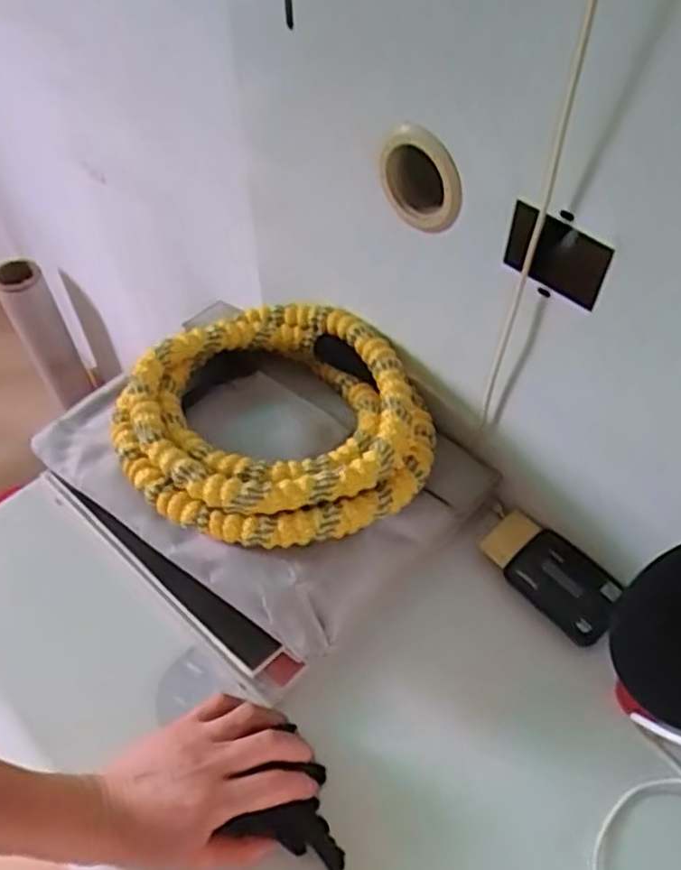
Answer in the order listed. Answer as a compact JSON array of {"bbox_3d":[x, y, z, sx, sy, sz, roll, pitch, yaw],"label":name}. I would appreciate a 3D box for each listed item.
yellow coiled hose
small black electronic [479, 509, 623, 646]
[{"bbox_3d":[-0.050,-0.012,0.589,0.245,0.054,0.238,0,54,-1],"label":"yellow coiled hose"},{"bbox_3d":[0.181,0.117,0.597,0.065,0.017,0.120,-36,62,-24],"label":"small black electronic"}]

